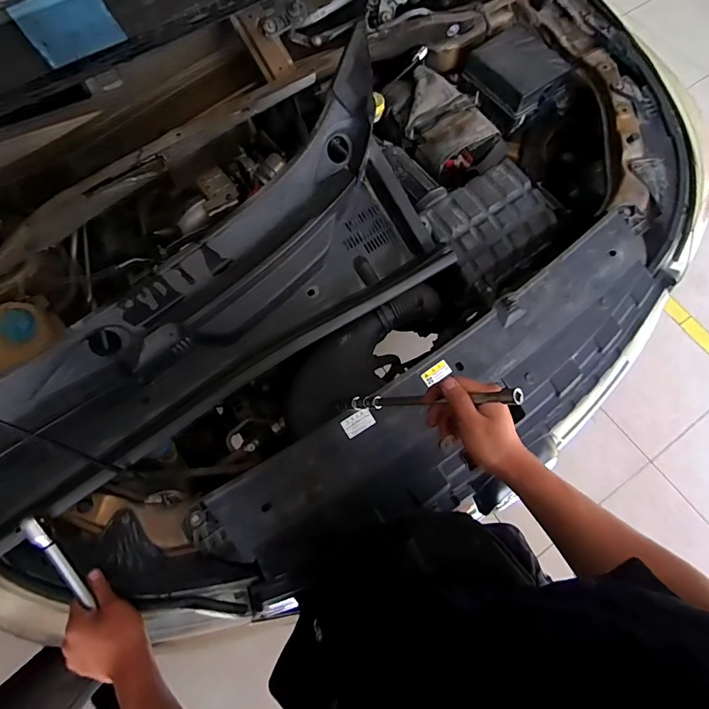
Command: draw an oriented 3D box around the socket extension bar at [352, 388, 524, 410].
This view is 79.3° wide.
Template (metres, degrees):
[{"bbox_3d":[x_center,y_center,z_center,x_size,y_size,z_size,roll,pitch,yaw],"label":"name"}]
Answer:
[{"bbox_3d":[0.088,0.060,0.549,0.024,0.273,0.022,6,80,-38],"label":"socket extension bar"}]

